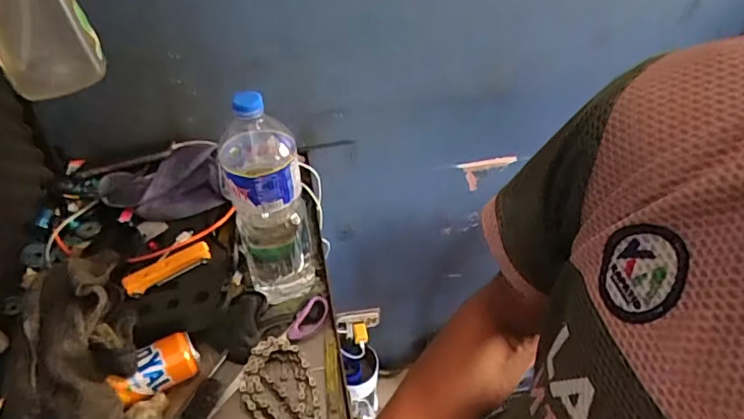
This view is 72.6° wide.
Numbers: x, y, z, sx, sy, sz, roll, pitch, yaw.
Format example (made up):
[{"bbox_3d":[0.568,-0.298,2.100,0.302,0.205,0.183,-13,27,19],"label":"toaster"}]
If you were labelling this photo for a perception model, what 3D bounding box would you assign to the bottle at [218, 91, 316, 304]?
[{"bbox_3d":[-0.128,-0.008,0.644,0.101,0.302,0.095,-8,43,-11],"label":"bottle"}]

